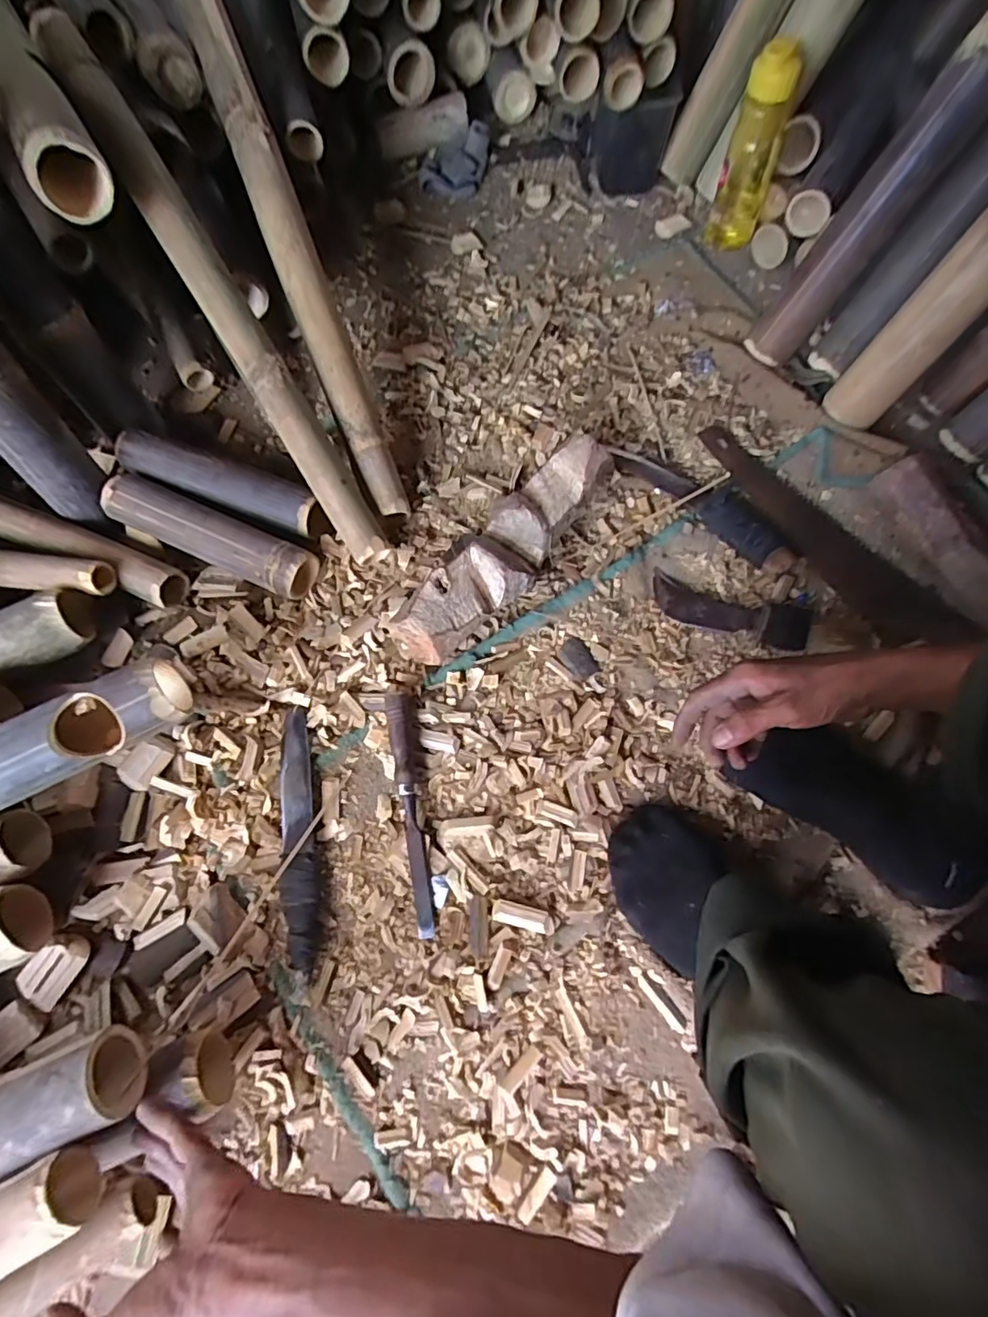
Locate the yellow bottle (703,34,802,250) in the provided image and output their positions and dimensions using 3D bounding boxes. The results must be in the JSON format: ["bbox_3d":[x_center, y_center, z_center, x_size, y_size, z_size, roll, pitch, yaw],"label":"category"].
[{"bbox_3d":[0.350,-0.677,0.757,0.070,0.215,0.061,23,73,8],"label":"yellow bottle"}]

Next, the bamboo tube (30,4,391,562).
[{"bbox_3d":[-0.303,-0.399,0.624,0.053,0.042,0.642,-32,97,-9],"label":"bamboo tube"}]

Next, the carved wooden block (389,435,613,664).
[{"bbox_3d":[0.014,-0.132,0.659,0.106,0.058,0.334,39,75,13],"label":"carved wooden block"}]

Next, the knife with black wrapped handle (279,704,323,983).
[{"bbox_3d":[-0.203,0.177,0.576,0.039,0.018,0.253,-7,71,-2],"label":"knife with black wrapped handle"}]

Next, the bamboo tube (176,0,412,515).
[{"bbox_3d":[-0.235,-0.479,0.670,0.057,0.042,0.648,-21,93,-6],"label":"bamboo tube"}]

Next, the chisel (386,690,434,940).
[{"bbox_3d":[-0.085,0.154,0.575,0.023,0.028,0.239,-9,71,-2],"label":"chisel"}]

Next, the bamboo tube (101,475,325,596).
[{"bbox_3d":[-0.335,-0.145,0.667,0.265,0.055,0.059,23,73,8],"label":"bamboo tube"}]

